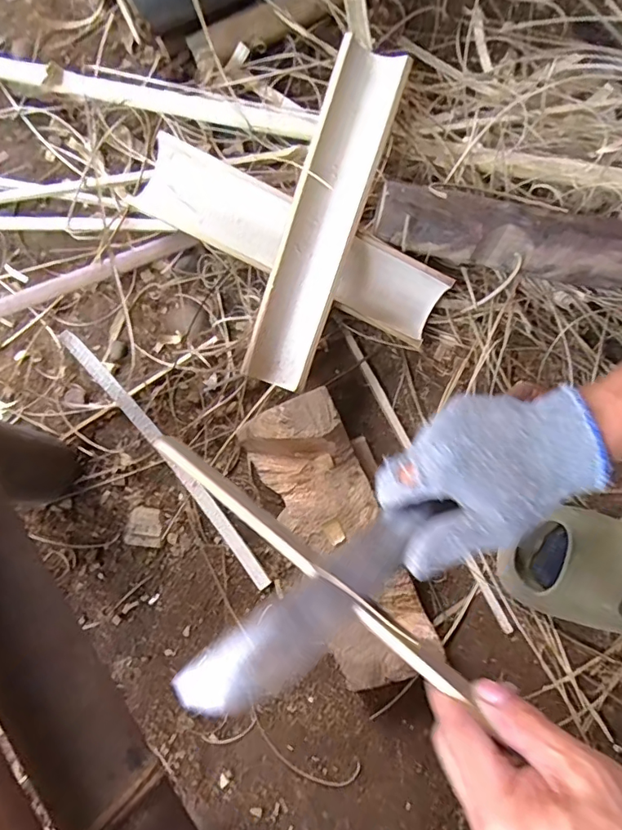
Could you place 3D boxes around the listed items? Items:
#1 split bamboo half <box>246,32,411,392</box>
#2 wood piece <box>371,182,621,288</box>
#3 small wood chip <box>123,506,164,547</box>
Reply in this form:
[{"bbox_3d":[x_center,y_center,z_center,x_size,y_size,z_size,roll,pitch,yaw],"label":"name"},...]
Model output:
[{"bbox_3d":[0.012,-0.195,0.497,0.069,0.024,0.337,19,97,3],"label":"split bamboo half"},{"bbox_3d":[0.205,-0.189,0.507,0.272,0.052,0.060,11,82,1],"label":"wood piece"},{"bbox_3d":[-0.186,0.125,0.545,0.041,0.005,0.042,8,82,1],"label":"small wood chip"}]

